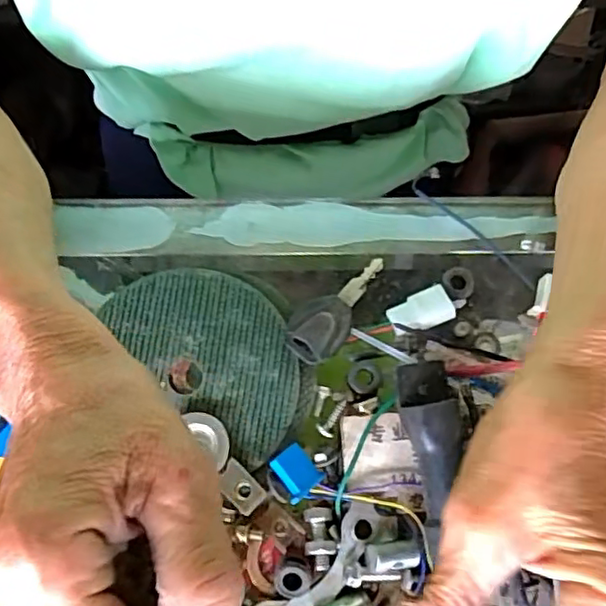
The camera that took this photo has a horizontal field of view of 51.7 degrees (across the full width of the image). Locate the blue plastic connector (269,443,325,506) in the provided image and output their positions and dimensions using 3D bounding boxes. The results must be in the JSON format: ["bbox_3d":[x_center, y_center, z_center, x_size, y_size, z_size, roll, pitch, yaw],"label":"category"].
[{"bbox_3d":[-0.004,0.075,0.281,0.018,0.009,0.022,-39,80,-10],"label":"blue plastic connector"}]

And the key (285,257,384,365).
[{"bbox_3d":[0.019,0.003,0.301,0.062,0.007,0.025,-44,81,-11],"label":"key"}]

